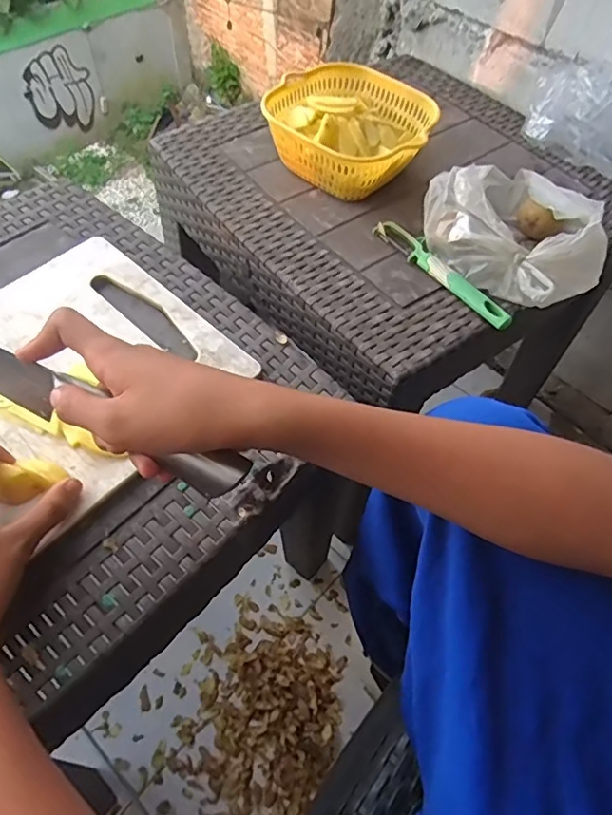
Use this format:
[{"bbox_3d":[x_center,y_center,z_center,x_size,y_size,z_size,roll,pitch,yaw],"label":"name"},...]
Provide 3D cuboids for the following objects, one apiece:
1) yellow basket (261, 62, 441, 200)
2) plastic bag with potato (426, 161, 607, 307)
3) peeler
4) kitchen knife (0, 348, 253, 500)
[{"bbox_3d":[0.051,-0.308,0.622,0.169,0.073,0.164,1,57,-2],"label":"yellow basket"},{"bbox_3d":[0.209,-0.181,0.543,0.175,0.079,0.120,38,63,20],"label":"plastic bag with potato"},{"bbox_3d":[0.139,-0.139,0.550,0.028,0.014,0.174,-35,65,-23],"label":"peeler"},{"bbox_3d":[-0.181,-0.016,0.350,0.314,0.043,0.024,24,59,9],"label":"kitchen knife"}]

